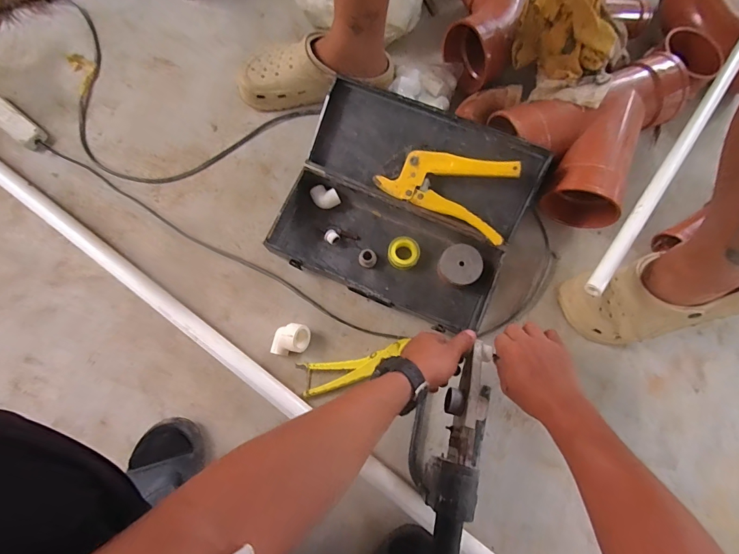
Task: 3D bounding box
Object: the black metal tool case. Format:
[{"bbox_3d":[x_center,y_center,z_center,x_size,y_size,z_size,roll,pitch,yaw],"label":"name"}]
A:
[{"bbox_3d":[0.054,-0.112,0.618,0.368,0.111,0.304,24,77,5],"label":"black metal tool case"}]

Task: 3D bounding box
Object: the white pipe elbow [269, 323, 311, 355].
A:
[{"bbox_3d":[-0.124,0.100,0.600,0.054,0.040,0.051,0,76,0],"label":"white pipe elbow"}]

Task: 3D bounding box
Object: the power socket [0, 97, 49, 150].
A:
[{"bbox_3d":[-0.662,-0.291,0.699,0.154,0.026,0.042,37,79,8],"label":"power socket"}]

